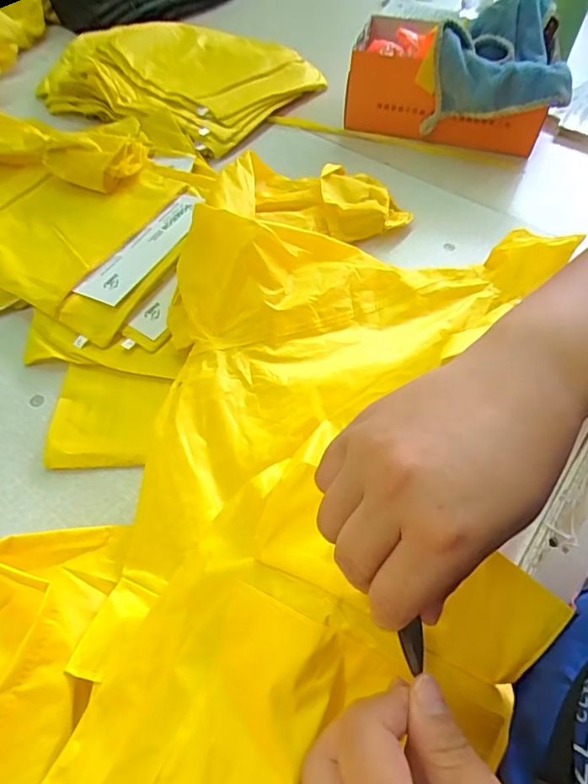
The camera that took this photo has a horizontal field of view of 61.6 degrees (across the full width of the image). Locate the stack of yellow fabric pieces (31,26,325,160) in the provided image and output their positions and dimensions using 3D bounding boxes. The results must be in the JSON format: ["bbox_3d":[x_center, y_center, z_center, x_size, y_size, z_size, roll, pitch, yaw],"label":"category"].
[{"bbox_3d":[-0.201,-0.523,0.827,0.367,0.061,0.327,32,60,19],"label":"stack of yellow fabric pieces"}]

